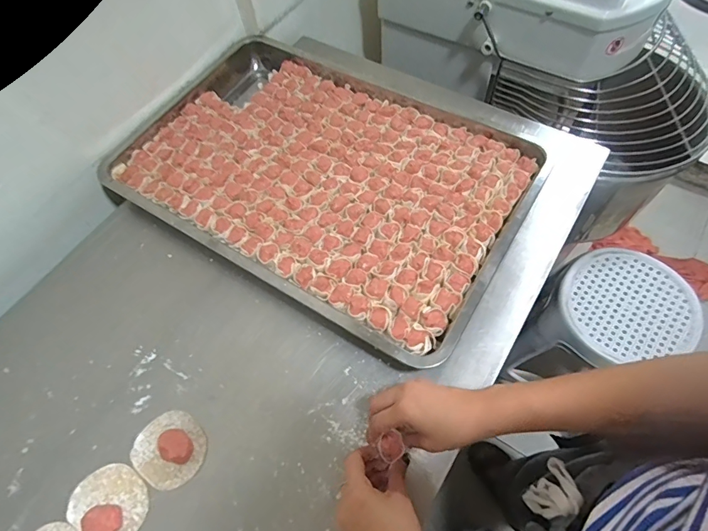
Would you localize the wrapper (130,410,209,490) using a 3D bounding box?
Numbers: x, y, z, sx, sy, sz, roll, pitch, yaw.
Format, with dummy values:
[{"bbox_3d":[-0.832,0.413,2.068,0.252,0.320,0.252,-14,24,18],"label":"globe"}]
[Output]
[{"bbox_3d":[-0.214,0.210,0.484,0.082,0.021,0.075,-1,61,2],"label":"wrapper"}]

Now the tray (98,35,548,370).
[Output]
[{"bbox_3d":[-0.065,-0.147,0.650,0.606,0.055,0.386,28,67,18],"label":"tray"}]

